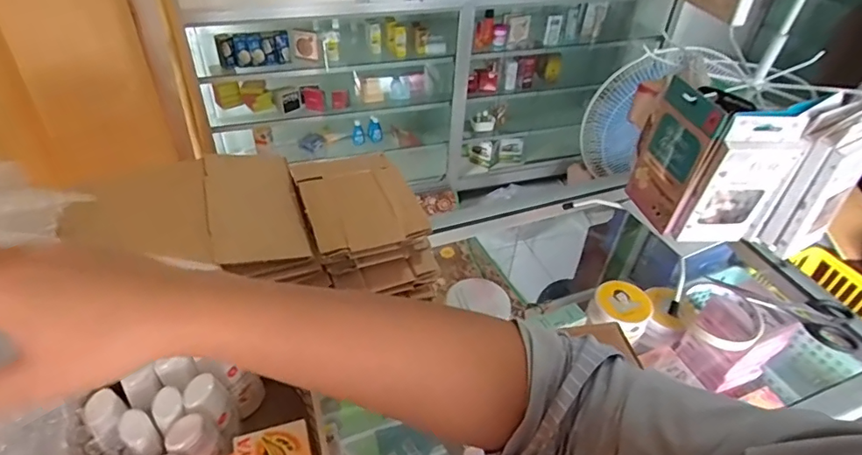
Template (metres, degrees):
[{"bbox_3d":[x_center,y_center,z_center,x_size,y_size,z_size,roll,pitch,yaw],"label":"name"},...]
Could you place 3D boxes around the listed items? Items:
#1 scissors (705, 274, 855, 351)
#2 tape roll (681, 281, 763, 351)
[{"bbox_3d":[0.387,0.085,0.569,0.147,0.017,0.063,21,44,18],"label":"scissors"},{"bbox_3d":[0.313,0.096,0.550,0.077,0.022,0.081,29,47,26],"label":"tape roll"}]

